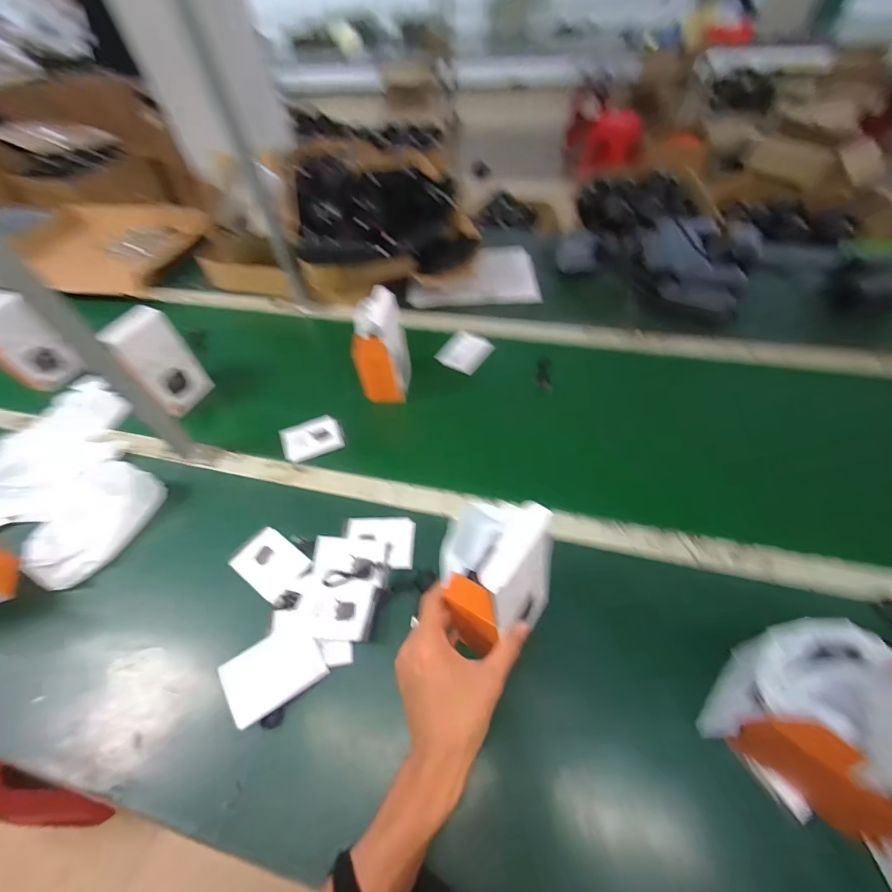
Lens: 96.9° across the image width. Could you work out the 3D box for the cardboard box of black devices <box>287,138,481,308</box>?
[{"bbox_3d":[-0.138,-0.488,0.908,0.395,0.172,0.324,-11,51,-4],"label":"cardboard box of black devices"}]

